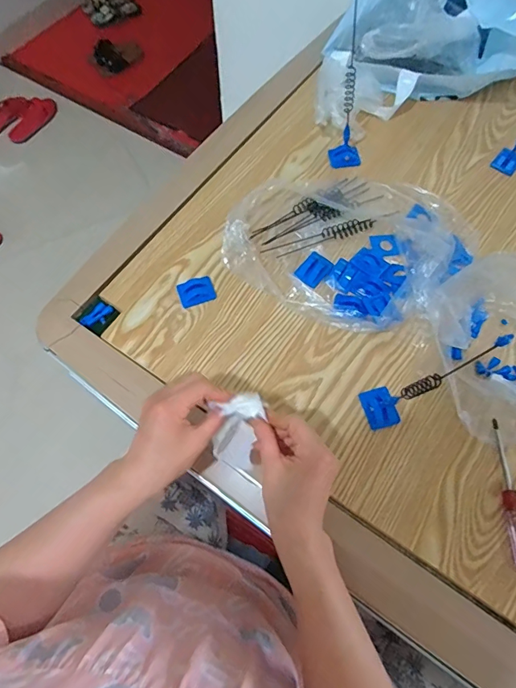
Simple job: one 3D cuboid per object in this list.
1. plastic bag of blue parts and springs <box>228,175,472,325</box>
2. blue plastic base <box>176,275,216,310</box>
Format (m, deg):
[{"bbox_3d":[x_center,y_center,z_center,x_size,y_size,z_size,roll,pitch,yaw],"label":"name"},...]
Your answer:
[{"bbox_3d":[0.121,-0.149,0.544,0.275,0.065,0.237,24,68,12],"label":"plastic bag of blue parts and springs"},{"bbox_3d":[-0.077,-0.065,0.538,0.044,0.006,0.035,-19,67,-8],"label":"blue plastic base"}]

